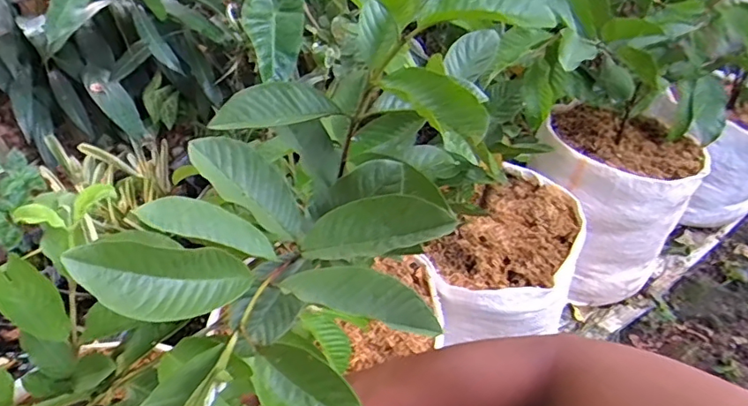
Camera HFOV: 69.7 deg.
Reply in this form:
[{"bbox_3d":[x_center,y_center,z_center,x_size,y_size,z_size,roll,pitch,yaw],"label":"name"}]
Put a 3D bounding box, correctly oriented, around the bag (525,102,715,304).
[{"bbox_3d":[0.415,0.001,0.992,0.263,0.276,0.253,25,45,27],"label":"bag"}]

